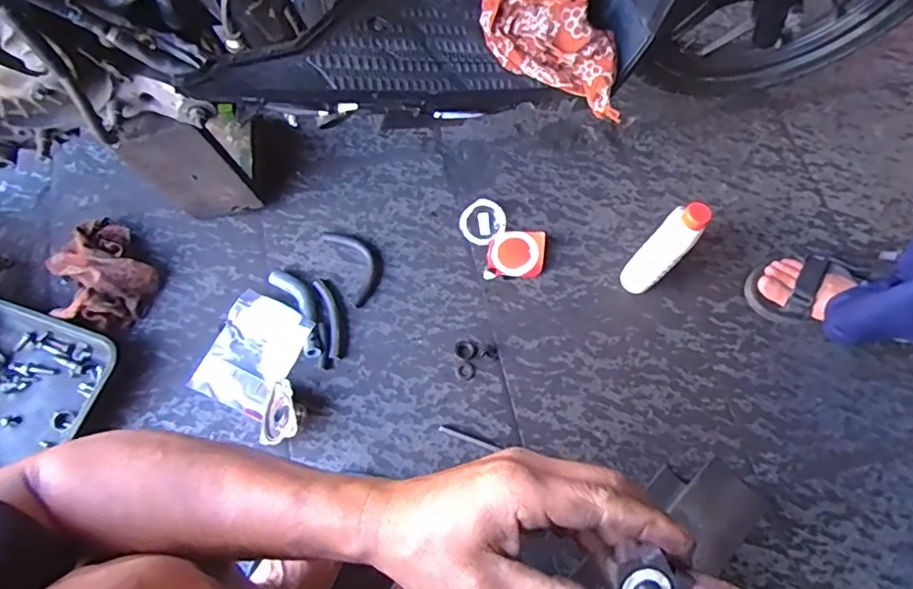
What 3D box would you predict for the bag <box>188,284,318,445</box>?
[{"bbox_3d":[-0.255,0.095,0.756,0.169,0.044,0.169,24,69,7],"label":"bag"}]

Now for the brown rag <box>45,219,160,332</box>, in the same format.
[{"bbox_3d":[-0.492,-0.030,0.786,0.125,0.054,0.163,-23,71,-12],"label":"brown rag"}]

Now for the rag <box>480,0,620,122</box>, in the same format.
[{"bbox_3d":[0.110,-0.293,0.635,0.177,0.070,0.145,13,105,-7],"label":"rag"}]

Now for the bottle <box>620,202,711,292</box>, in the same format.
[{"bbox_3d":[0.282,-0.064,0.764,0.051,0.202,0.061,40,71,13],"label":"bottle"}]

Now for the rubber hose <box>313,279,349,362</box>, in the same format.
[{"bbox_3d":[-0.174,0.031,0.799,0.032,0.008,0.120,-16,69,-9],"label":"rubber hose"}]

